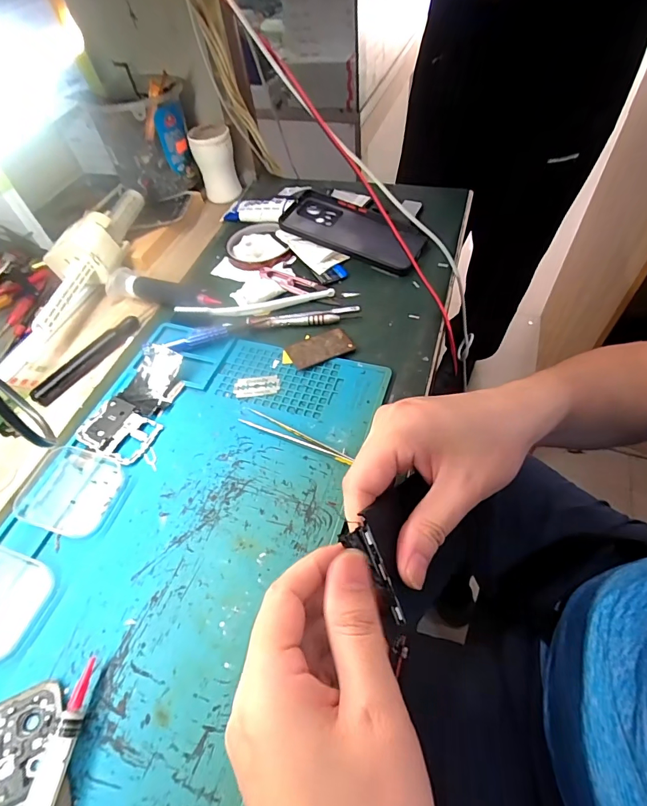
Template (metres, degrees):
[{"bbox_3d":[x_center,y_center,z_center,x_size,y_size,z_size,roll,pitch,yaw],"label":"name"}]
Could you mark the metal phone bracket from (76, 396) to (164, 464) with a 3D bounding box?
[{"bbox_3d":[-0.175,0.024,0.356,0.064,0.007,0.048,22,59,20],"label":"metal phone bracket"}]

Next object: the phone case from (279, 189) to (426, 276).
[{"bbox_3d":[0.035,-0.205,0.485,0.168,0.016,0.083,25,60,14],"label":"phone case"}]

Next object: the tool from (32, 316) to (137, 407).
[{"bbox_3d":[-0.238,-0.047,0.418,0.018,0.013,0.124,26,60,22],"label":"tool"}]

